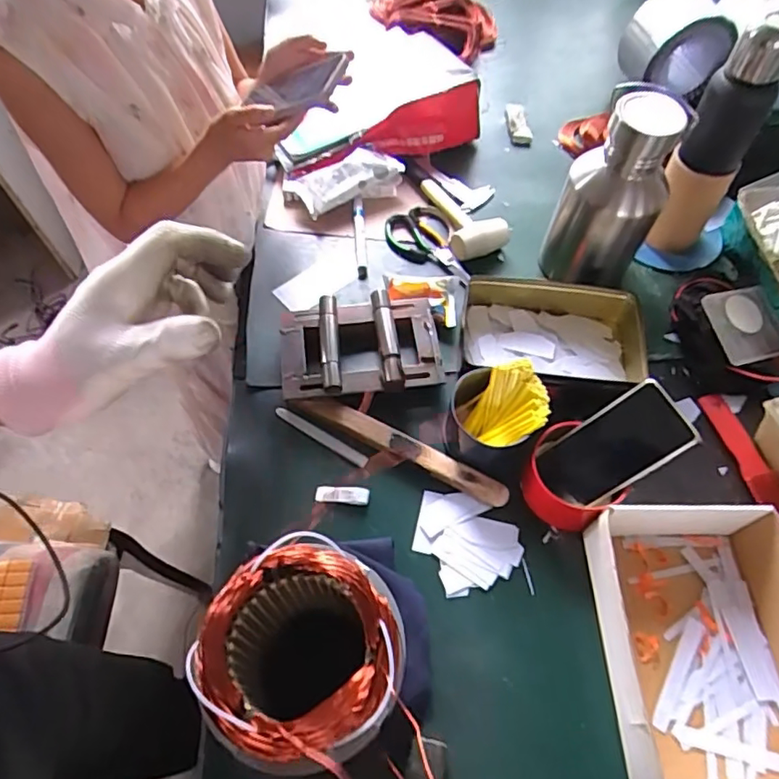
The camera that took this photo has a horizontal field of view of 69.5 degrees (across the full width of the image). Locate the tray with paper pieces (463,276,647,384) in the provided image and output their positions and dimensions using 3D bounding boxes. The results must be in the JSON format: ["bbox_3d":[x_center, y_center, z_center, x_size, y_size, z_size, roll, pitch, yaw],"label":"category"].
[{"bbox_3d":[0.214,-0.075,0.730,0.226,0.060,0.118,2,60,2],"label":"tray with paper pieces"}]

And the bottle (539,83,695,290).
[{"bbox_3d":[0.280,-0.243,0.714,0.125,0.239,0.114,20,62,12],"label":"bottle"}]

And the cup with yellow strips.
[{"bbox_3d":[0.122,0.025,0.631,0.096,0.070,0.089,0,60,1],"label":"cup with yellow strips"}]

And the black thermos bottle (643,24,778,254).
[{"bbox_3d":[0.414,-0.301,0.721,0.082,0.281,0.078,29,64,17],"label":"black thermos bottle"}]

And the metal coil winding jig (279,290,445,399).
[{"bbox_3d":[-0.037,-0.054,0.711,0.197,0.051,0.133,-6,60,-2],"label":"metal coil winding jig"}]

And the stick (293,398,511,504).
[{"bbox_3d":[0.010,0.065,0.656,0.268,0.021,0.028,24,63,14],"label":"stick"}]

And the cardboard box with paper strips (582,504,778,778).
[{"bbox_3d":[0.298,0.237,0.529,0.195,0.071,0.235,-1,60,0],"label":"cardboard box with paper strips"}]

